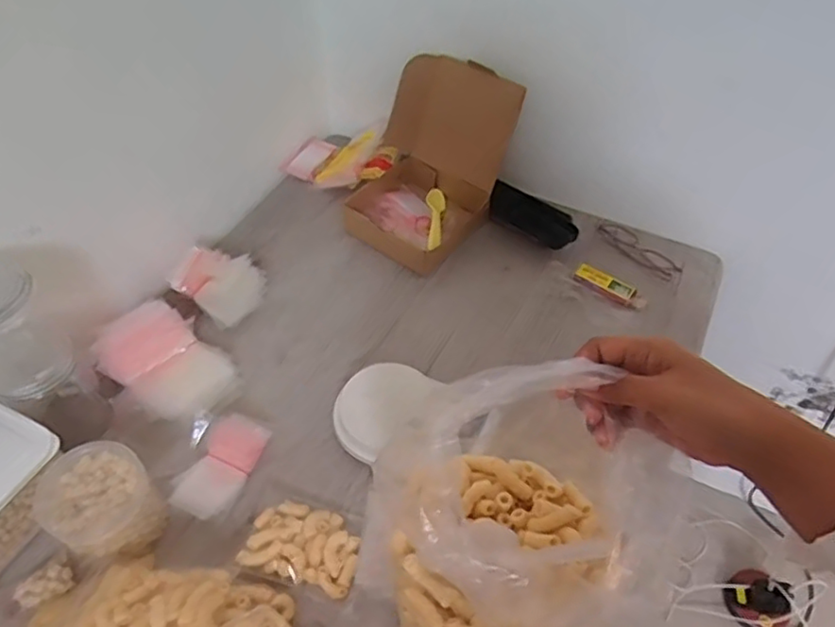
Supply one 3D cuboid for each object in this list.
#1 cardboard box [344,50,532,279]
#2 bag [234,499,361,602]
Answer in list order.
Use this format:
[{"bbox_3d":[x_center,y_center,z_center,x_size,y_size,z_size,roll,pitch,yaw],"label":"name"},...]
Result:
[{"bbox_3d":[0.009,-0.220,0.899,0.193,0.177,0.233,24,54,18],"label":"cardboard box"},{"bbox_3d":[-0.113,0.230,0.635,0.110,0.017,0.078,12,51,9],"label":"bag"}]

